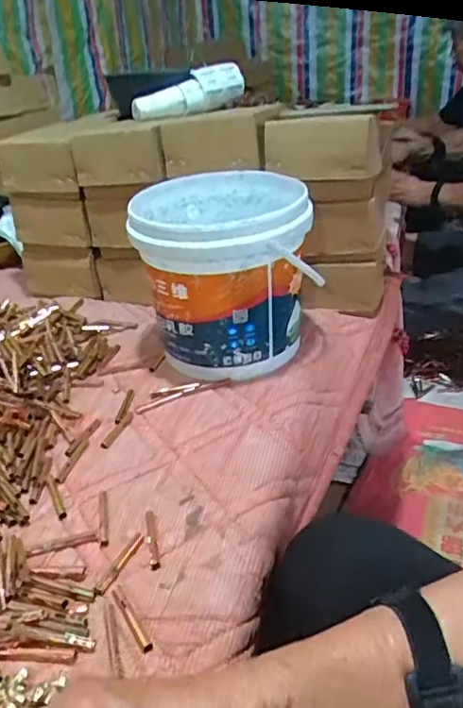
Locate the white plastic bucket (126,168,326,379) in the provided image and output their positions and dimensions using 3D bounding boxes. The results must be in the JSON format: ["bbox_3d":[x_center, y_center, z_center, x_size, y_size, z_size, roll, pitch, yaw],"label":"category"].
[{"bbox_3d":[-0.008,-0.094,0.698,0.202,0.204,0.202,-4,28,-2],"label":"white plastic bucket"}]

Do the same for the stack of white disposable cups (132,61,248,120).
[{"bbox_3d":[-0.063,-0.391,0.844,0.172,0.054,0.043,-22,34,-9],"label":"stack of white disposable cups"}]

